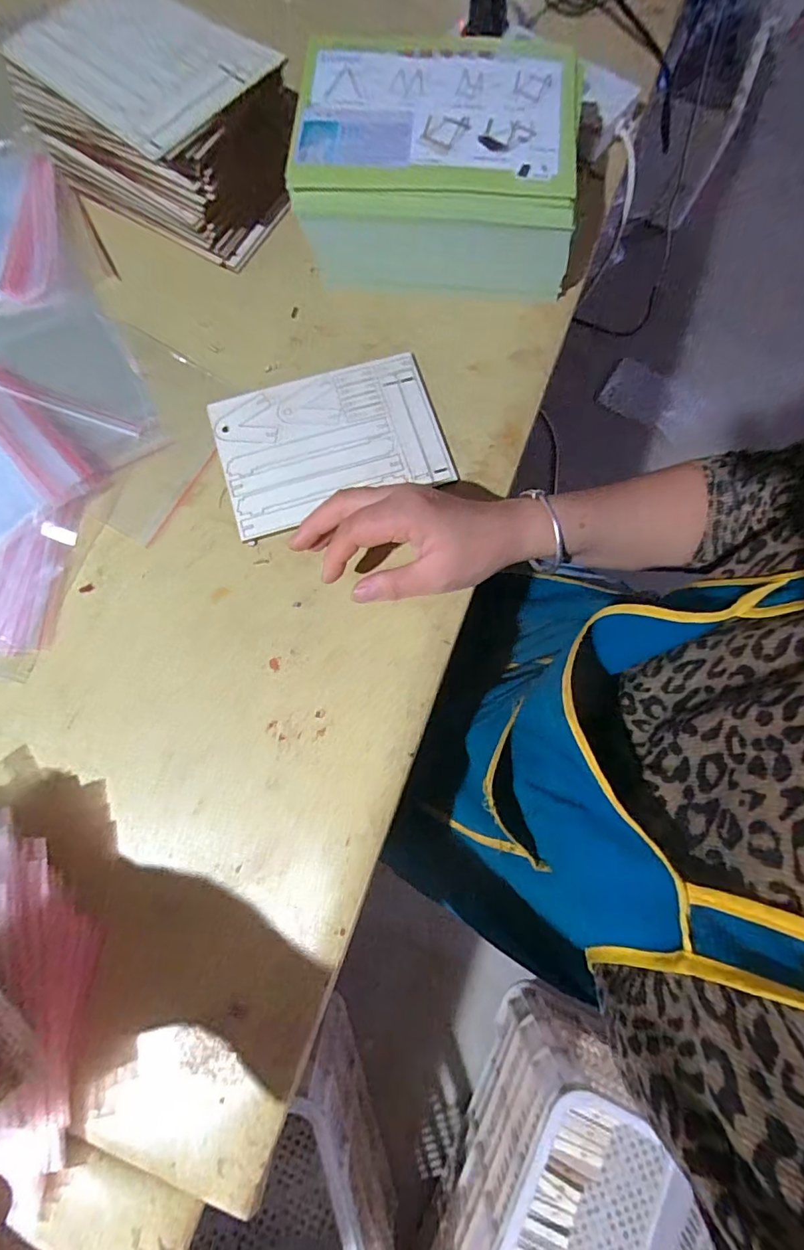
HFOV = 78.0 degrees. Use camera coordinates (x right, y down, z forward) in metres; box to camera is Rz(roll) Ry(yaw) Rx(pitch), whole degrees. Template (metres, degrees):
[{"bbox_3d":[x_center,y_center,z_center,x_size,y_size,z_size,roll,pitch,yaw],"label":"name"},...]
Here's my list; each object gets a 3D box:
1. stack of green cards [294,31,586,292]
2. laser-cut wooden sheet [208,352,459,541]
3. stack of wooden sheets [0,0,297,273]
[{"bbox_3d":[0.031,-0.367,0.413,0.223,0.102,0.158,7,77,2],"label":"stack of green cards"},{"bbox_3d":[-0.059,-0.153,0.411,0.179,0.005,0.124,-17,78,-4],"label":"laser-cut wooden sheet"},{"bbox_3d":[-0.198,-0.426,0.427,0.189,0.102,0.142,38,80,8],"label":"stack of wooden sheets"}]

